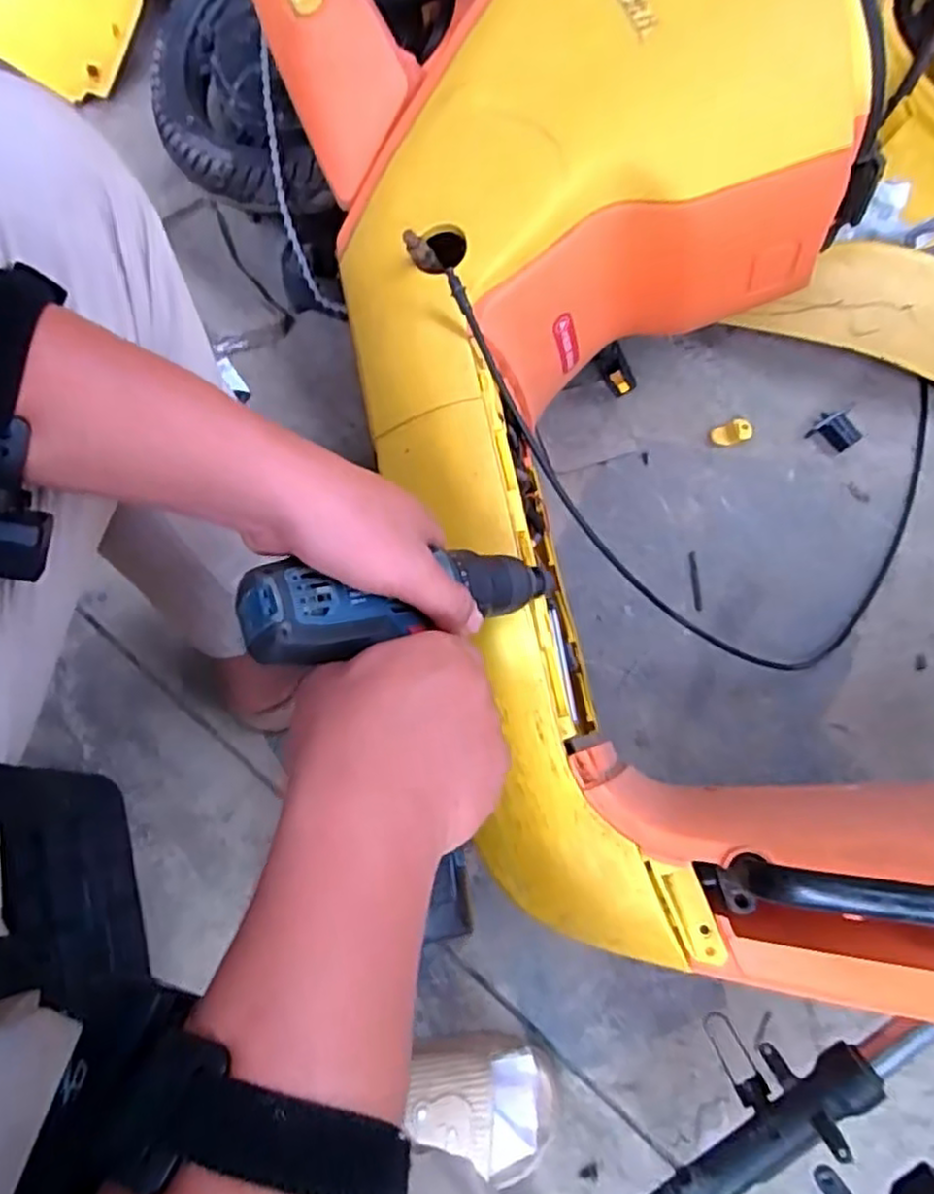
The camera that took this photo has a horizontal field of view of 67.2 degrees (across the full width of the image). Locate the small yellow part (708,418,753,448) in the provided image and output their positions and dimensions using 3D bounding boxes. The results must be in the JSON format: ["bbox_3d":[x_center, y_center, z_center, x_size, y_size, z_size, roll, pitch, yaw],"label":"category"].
[{"bbox_3d":[0.288,-0.179,0.767,0.042,0.017,0.025,-14,76,-2],"label":"small yellow part"}]

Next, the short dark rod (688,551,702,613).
[{"bbox_3d":[0.238,-0.017,0.731,0.008,0.004,0.063,-2,76,0],"label":"short dark rod"}]

